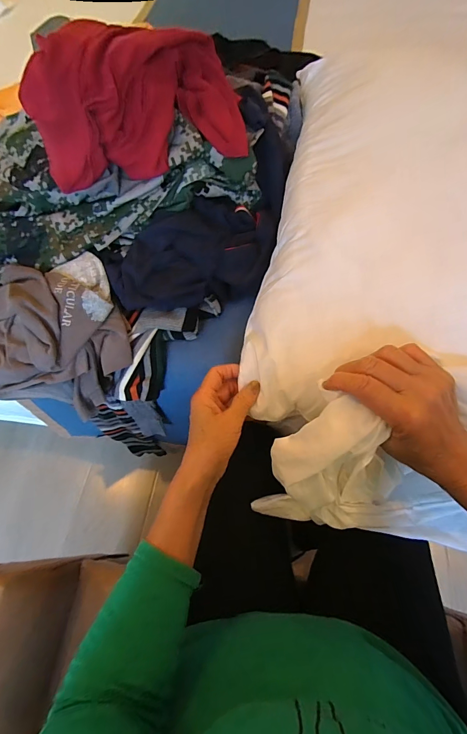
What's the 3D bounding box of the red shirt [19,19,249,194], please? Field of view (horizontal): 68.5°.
[{"bbox_3d":[-0.126,-0.348,0.452,0.275,0.117,0.143,-18,64,-7],"label":"red shirt"}]

